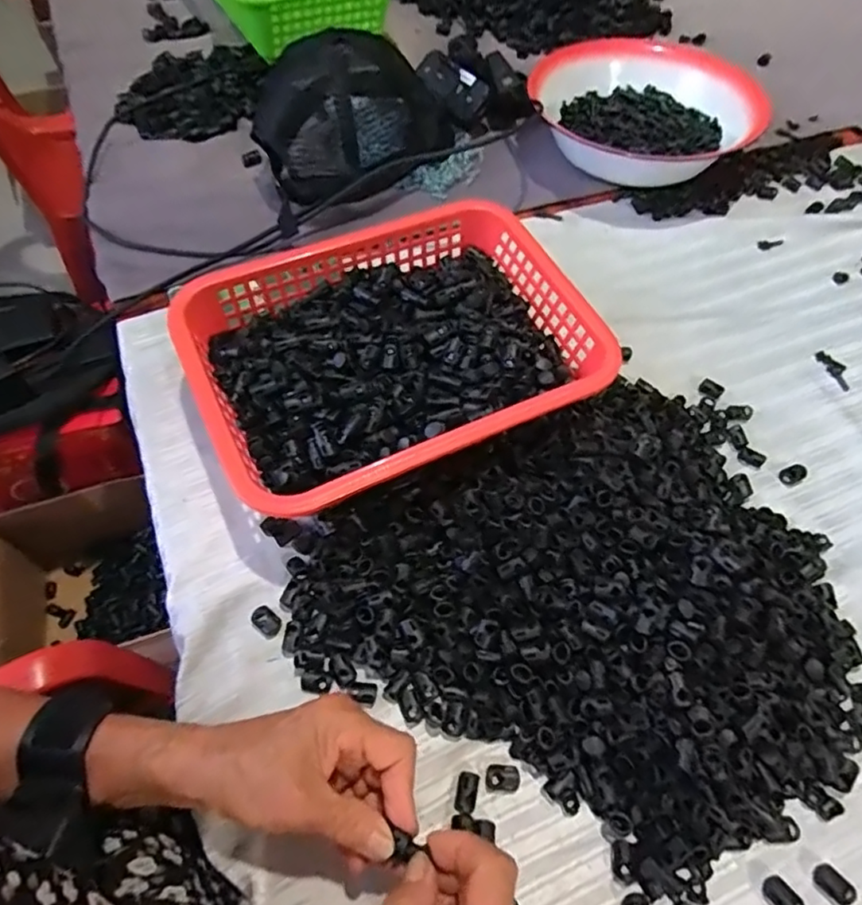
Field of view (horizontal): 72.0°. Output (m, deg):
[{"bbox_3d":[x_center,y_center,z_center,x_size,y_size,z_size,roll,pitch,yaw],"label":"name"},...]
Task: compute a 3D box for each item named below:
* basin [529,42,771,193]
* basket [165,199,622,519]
[{"bbox_3d":[0.236,-0.404,0.695,0.222,0.086,0.212,1,61,-1],"label":"basin"},{"bbox_3d":[-0.027,-0.078,0.476,0.306,0.065,0.222,-24,64,-15],"label":"basket"}]

